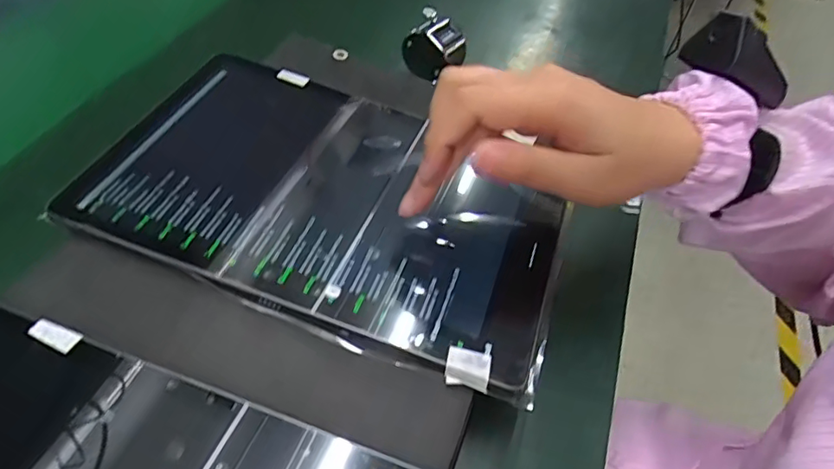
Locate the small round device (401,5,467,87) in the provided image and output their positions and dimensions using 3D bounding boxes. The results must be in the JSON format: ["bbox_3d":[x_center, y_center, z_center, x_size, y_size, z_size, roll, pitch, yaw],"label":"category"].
[{"bbox_3d":[0.015,-0.148,0.425,0.046,0.047,0.033,26,52,13],"label":"small round device"}]

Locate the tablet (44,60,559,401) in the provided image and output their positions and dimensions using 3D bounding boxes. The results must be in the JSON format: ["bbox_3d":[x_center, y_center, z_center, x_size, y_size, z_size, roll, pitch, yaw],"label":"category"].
[{"bbox_3d":[-0.041,-0.023,0.313,0.246,0.015,0.159,20,51,6],"label":"tablet"}]

